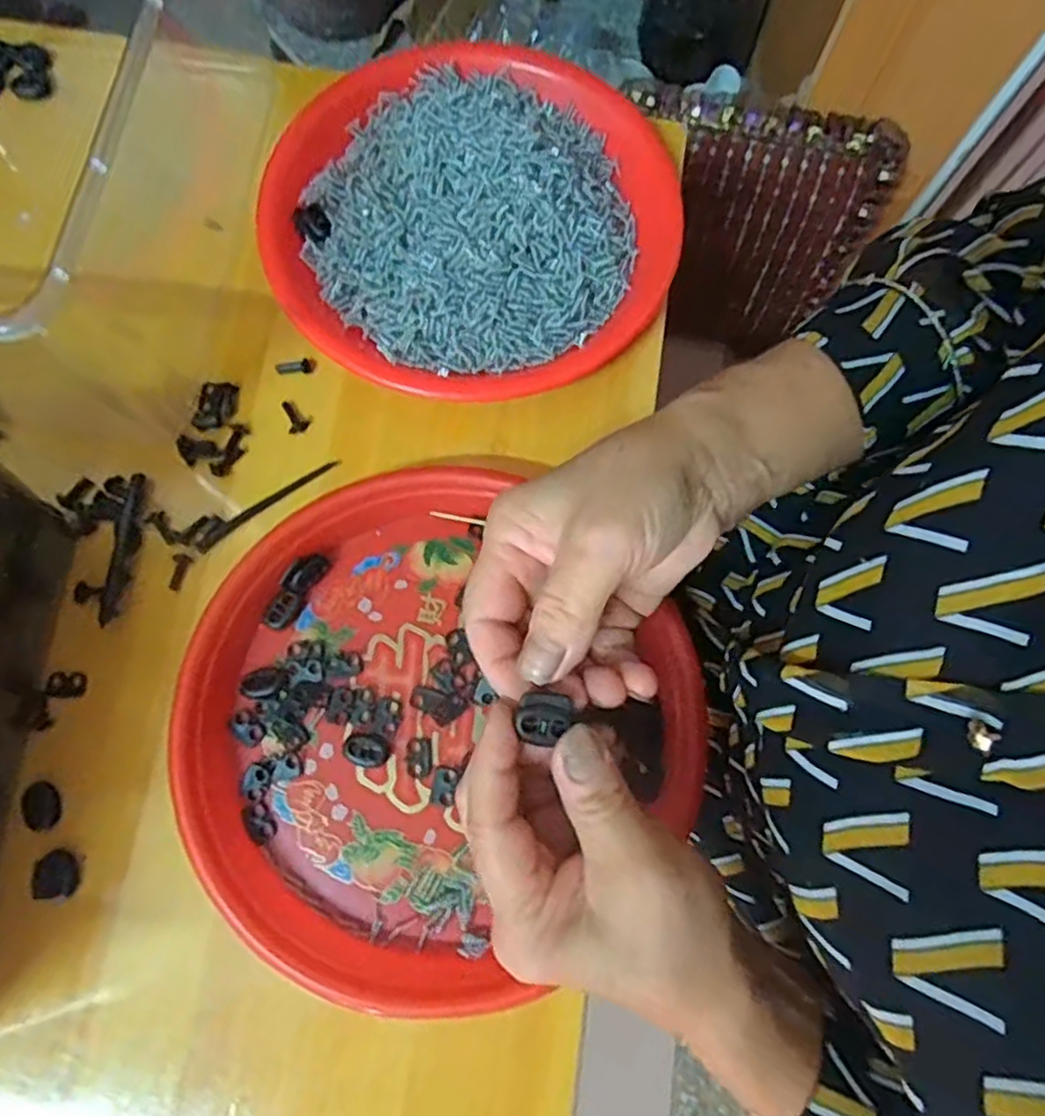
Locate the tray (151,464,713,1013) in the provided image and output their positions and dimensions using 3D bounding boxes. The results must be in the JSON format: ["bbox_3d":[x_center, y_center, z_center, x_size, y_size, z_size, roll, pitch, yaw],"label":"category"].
[{"bbox_3d":[-0.047,0.078,0.329,0.225,0.026,0.219,0,76,-1],"label":"tray"}]

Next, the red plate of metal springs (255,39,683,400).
[{"bbox_3d":[-0.030,-0.193,0.390,0.222,0.023,0.217,0,76,-1],"label":"red plate of metal springs"}]

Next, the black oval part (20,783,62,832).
[{"bbox_3d":[-0.227,0.117,0.330,0.015,0.005,0.022,-19,77,-5],"label":"black oval part"}]

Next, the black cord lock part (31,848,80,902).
[{"bbox_3d":[-0.215,0.146,0.323,0.016,0.009,0.021,-16,77,-5],"label":"black cord lock part"}]

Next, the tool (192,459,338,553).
[{"bbox_3d":[-0.134,-0.029,0.368,0.083,0.004,0.007,-35,79,-9],"label":"tool"}]

